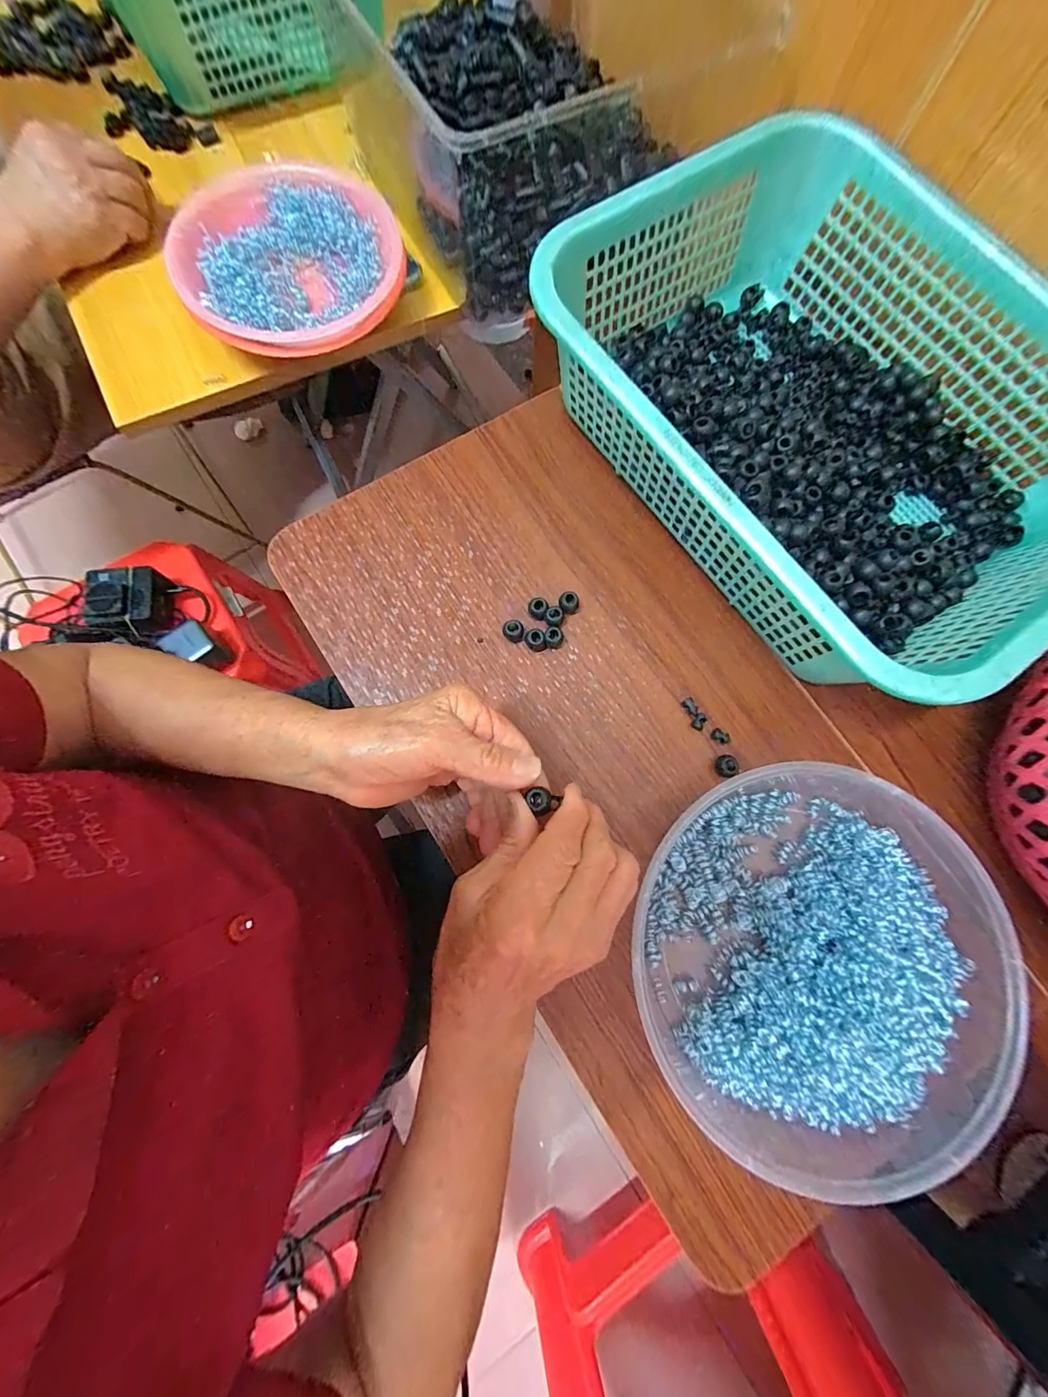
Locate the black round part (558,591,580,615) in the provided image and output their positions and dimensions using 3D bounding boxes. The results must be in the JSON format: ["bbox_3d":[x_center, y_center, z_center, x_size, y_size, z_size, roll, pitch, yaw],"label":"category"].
[{"bbox_3d":[0.035,-0.072,0.344,0.016,0.012,0.016,0,79,-1],"label":"black round part"}]

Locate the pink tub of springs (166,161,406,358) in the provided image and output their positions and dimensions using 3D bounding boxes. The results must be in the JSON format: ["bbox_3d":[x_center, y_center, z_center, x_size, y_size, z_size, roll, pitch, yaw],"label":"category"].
[{"bbox_3d":[-0.208,-0.392,0.416,0.188,0.061,0.208,-20,80,-5],"label":"pink tub of springs"}]

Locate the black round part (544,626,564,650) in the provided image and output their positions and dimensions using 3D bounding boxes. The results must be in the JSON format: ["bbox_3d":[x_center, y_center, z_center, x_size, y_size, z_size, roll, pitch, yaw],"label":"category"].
[{"bbox_3d":[0.022,-0.044,0.336,0.014,0.014,0.016,7,79,0],"label":"black round part"}]

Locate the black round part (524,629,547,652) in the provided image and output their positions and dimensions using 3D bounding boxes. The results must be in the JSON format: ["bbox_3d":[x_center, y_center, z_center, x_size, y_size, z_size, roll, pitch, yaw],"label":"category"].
[{"bbox_3d":[0.008,-0.043,0.333,0.014,0.009,0.014,-14,80,-4],"label":"black round part"}]

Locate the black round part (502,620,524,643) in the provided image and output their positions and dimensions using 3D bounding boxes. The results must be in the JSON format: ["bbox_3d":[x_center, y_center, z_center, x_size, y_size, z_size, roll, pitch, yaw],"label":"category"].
[{"bbox_3d":[-0.007,-0.050,0.337,0.015,0.009,0.016,0,79,-1],"label":"black round part"}]

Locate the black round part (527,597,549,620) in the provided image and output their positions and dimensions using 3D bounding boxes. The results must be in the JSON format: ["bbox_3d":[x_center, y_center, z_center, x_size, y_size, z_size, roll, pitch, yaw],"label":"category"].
[{"bbox_3d":[0.010,-0.068,0.340,0.014,0.010,0.015,0,79,-1],"label":"black round part"}]

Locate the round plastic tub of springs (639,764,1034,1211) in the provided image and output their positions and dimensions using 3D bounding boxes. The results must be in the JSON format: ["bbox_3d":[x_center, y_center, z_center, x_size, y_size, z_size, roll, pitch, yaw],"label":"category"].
[{"bbox_3d":[0.184,0.155,0.277,0.221,0.044,0.218,0,79,-1],"label":"round plastic tub of springs"}]

